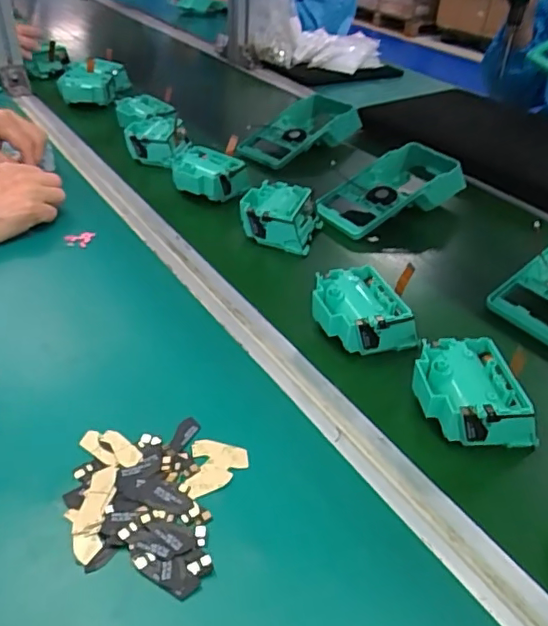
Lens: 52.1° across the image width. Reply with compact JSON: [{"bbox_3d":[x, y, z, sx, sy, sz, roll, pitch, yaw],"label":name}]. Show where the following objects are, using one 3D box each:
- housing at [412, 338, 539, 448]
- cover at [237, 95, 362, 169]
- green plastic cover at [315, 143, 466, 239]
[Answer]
[{"bbox_3d":[0.137,0.058,0.401,0.072,0.042,0.081,-3,38,-9],"label":"housing"},{"bbox_3d":[0.037,-0.258,0.805,0.187,0.057,0.095,-30,48,-35],"label":"cover"},{"bbox_3d":[0.136,-0.155,0.668,0.202,0.045,0.097,-21,44,-28],"label":"green plastic cover"}]

